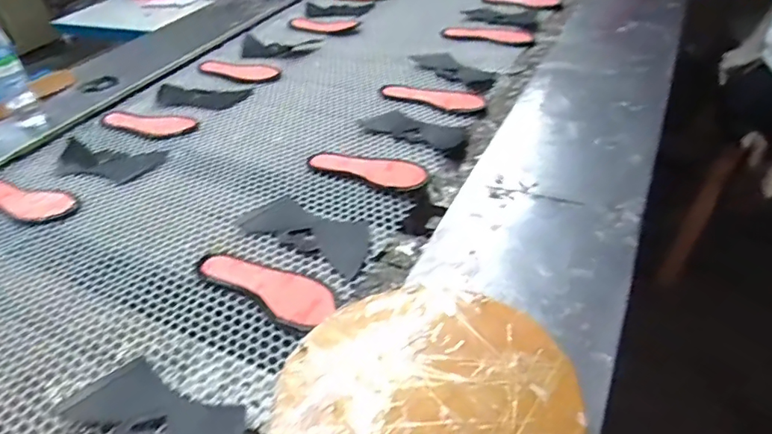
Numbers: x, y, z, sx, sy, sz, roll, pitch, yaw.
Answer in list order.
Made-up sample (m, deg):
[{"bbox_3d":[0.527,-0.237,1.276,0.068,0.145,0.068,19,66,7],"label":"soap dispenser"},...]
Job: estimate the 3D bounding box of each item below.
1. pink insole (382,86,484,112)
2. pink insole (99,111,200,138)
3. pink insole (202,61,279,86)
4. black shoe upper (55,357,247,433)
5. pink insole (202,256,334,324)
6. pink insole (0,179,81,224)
[{"bbox_3d":[0.086,-0.239,0.990,0.215,0.011,0.063,17,45,23],"label":"pink insole"},{"bbox_3d":[-0.493,-0.192,1.016,0.229,0.021,0.067,10,43,17],"label":"pink insole"},{"bbox_3d":[-0.350,-0.339,1.178,0.200,0.017,0.072,7,42,14],"label":"pink insole"},{"bbox_3d":[-0.232,0.211,0.521,0.217,0.013,0.088,19,46,25],"label":"black shoe upper"},{"bbox_3d":[-0.149,0.088,0.649,0.201,0.017,0.063,22,47,28],"label":"pink insole"},{"bbox_3d":[-0.616,-0.029,0.847,0.233,0.010,0.074,12,43,19],"label":"pink insole"}]

